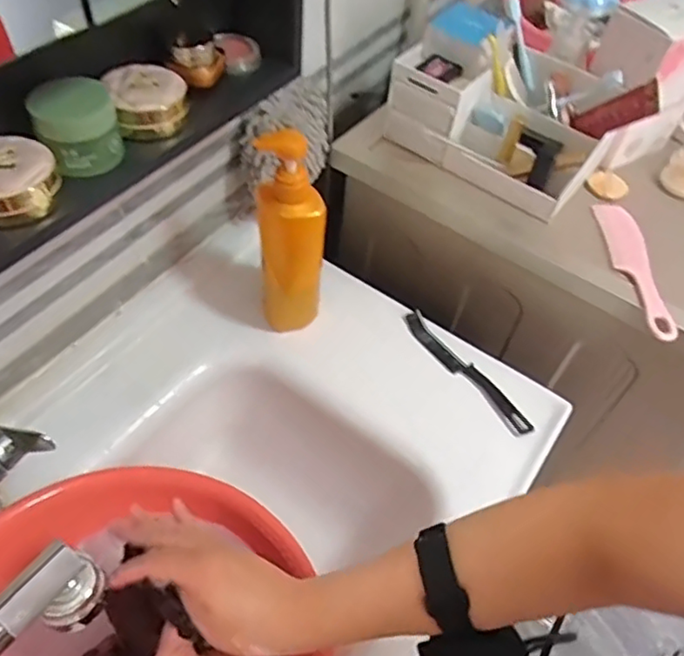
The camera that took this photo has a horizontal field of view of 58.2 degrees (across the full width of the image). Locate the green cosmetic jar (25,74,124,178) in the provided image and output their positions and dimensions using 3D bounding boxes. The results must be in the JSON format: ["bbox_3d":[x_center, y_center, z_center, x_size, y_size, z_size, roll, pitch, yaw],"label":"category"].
[{"bbox_3d":[-0.210,-0.161,0.489,0.059,0.056,0.060,3,51,-3],"label":"green cosmetic jar"}]

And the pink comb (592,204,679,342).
[{"bbox_3d":[0.337,-0.074,0.708,0.045,0.011,0.203,1,52,-5],"label":"pink comb"}]

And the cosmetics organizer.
[{"bbox_3d":[0.186,-0.247,0.772,0.260,0.116,0.114,29,54,16],"label":"cosmetics organizer"}]

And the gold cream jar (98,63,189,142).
[{"bbox_3d":[-0.171,-0.201,0.541,0.064,0.039,0.064,-22,57,-21],"label":"gold cream jar"}]

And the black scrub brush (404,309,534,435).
[{"bbox_3d":[0.150,0.053,0.755,0.026,0.018,0.206,-30,60,-26],"label":"black scrub brush"}]

